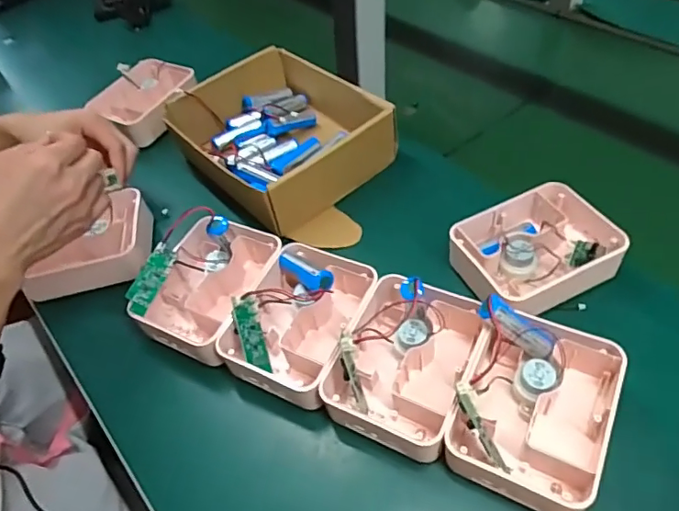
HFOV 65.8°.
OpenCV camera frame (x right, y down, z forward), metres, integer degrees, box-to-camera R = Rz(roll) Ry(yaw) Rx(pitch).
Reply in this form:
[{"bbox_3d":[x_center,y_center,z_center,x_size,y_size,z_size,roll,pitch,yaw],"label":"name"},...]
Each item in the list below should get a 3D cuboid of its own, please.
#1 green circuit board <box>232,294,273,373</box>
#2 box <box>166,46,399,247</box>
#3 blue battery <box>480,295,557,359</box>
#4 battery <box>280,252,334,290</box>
[{"bbox_3d":[-0.073,0.067,0.446,0.024,0.008,0.065,-8,80,-42],"label":"green circuit board"},{"bbox_3d":[-0.068,-0.142,0.612,0.185,0.068,0.221,-34,56,-21],"label":"box"},{"bbox_3d":[0.135,0.054,0.401,0.068,0.015,0.026,35,54,-14],"label":"blue battery"},{"bbox_3d":[-0.034,0.014,0.467,0.020,0.021,0.067,-38,34,-23],"label":"battery"}]

